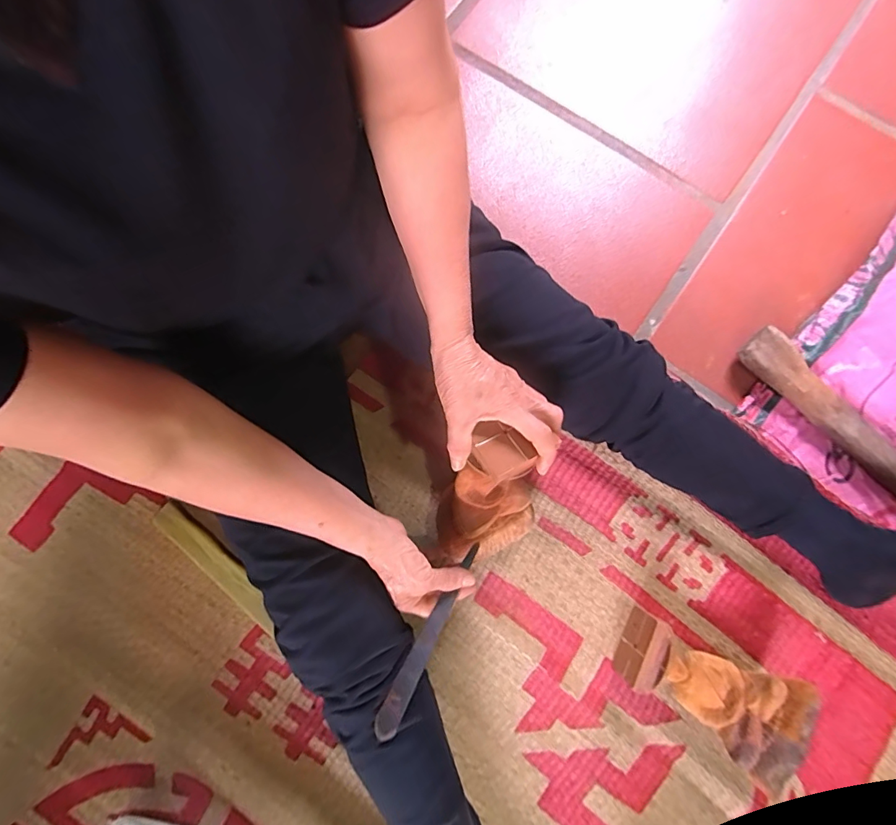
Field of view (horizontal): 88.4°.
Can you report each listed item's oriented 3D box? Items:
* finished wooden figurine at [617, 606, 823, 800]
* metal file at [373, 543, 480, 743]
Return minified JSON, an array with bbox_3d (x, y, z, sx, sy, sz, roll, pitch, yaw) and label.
[{"bbox_3d":[0.284,0.304,0.508,0.183,0.068,0.108,27,80,20],"label":"finished wooden figurine"},{"bbox_3d":[-0.016,0.221,0.464,0.021,0.010,0.195,29,62,7],"label":"metal file"}]

